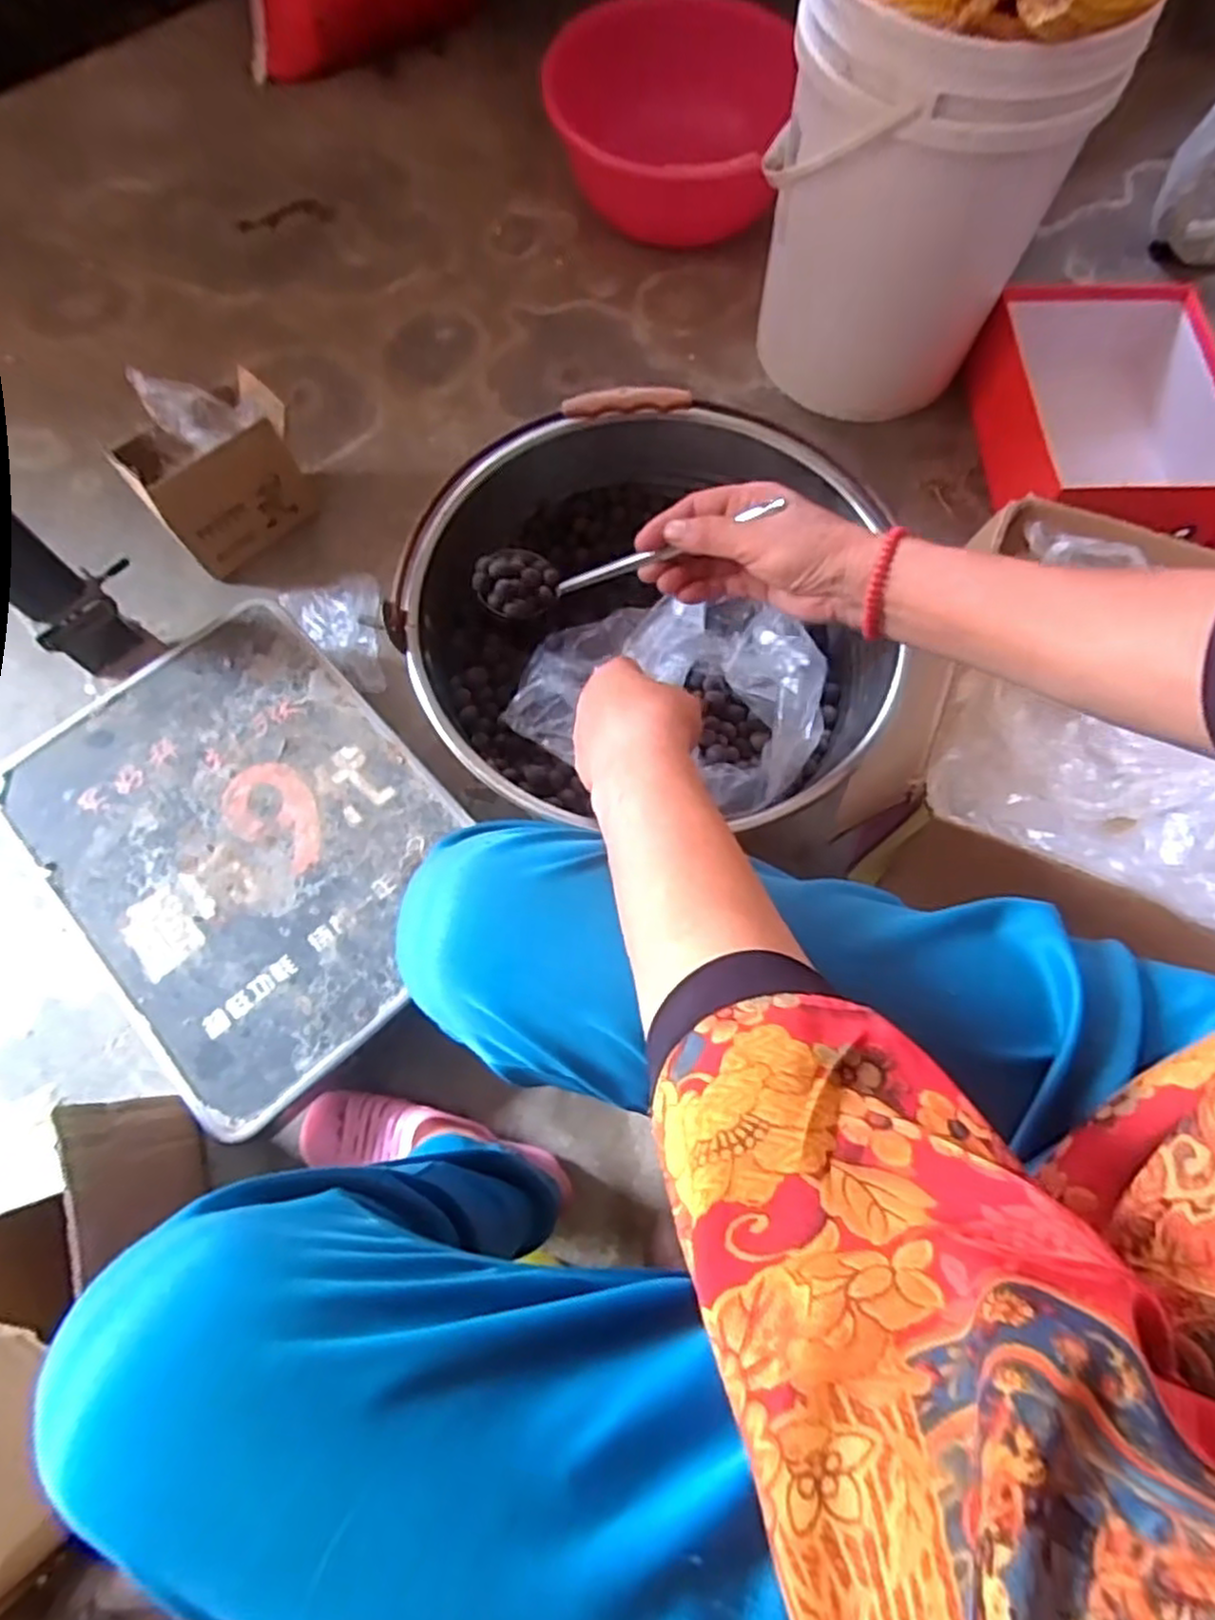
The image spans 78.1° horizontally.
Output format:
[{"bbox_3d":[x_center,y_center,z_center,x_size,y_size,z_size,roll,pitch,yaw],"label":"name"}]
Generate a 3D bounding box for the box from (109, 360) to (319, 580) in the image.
[{"bbox_3d":[-0.410,-0.357,0.810,0.165,0.152,0.089,-39,76,-12],"label":"box"}]

